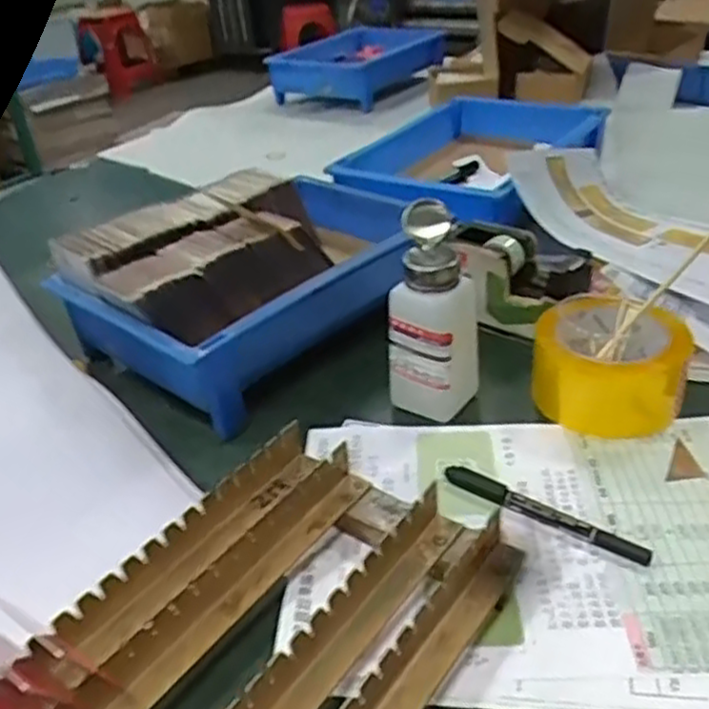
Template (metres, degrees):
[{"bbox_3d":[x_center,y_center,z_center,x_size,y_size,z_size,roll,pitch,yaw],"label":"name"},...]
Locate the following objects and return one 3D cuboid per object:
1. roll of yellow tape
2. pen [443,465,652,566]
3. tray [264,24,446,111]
[{"bbox_3d":[0.190,0.003,0.567,0.106,0.069,0.106,-3,33,2],"label":"roll of yellow tape"},{"bbox_3d":[0.117,0.098,0.477,0.136,0.008,0.013,21,41,33],"label":"pen"},{"bbox_3d":[0.018,-0.516,1.341,0.217,0.088,0.319,19,40,31],"label":"tray"}]

